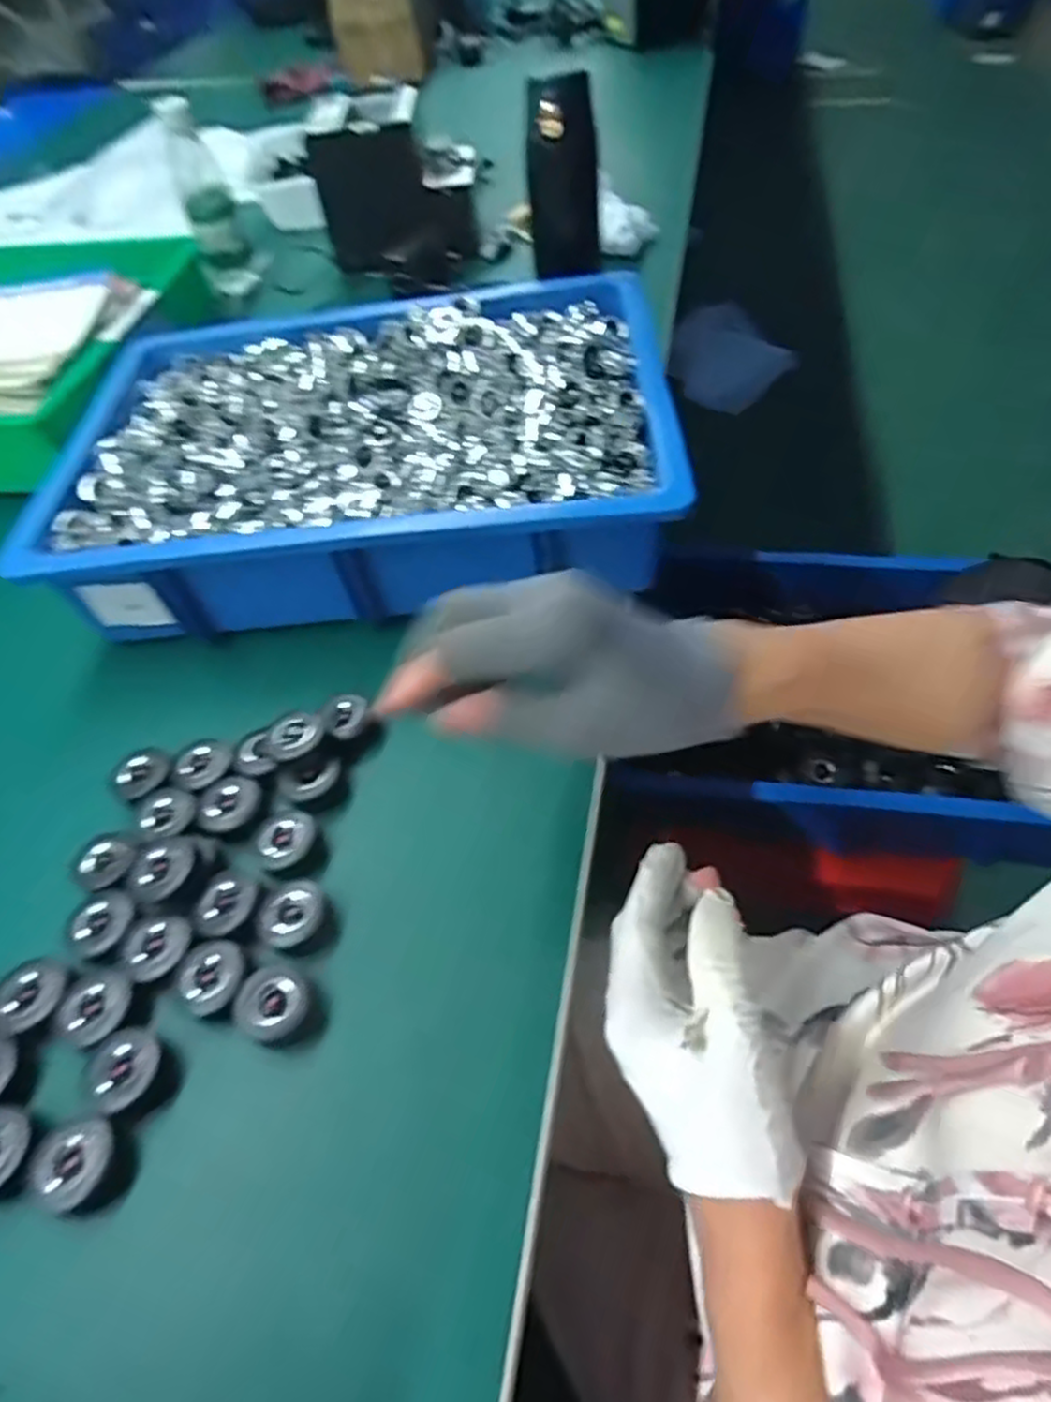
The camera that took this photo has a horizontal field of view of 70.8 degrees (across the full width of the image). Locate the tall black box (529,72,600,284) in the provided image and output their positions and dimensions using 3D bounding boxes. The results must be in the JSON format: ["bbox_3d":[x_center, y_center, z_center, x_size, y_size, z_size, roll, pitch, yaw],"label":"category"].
[{"bbox_3d":[0.034,-0.445,0.646,0.060,0.176,0.032,1,74,5],"label":"tall black box"}]

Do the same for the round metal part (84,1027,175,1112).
[{"bbox_3d":[-0.194,0.180,0.361,0.034,0.018,0.034,-2,53,3],"label":"round metal part"}]

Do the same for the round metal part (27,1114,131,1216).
[{"bbox_3d":[-0.203,0.212,0.338,0.031,0.026,0.036,-19,54,-10],"label":"round metal part"}]

